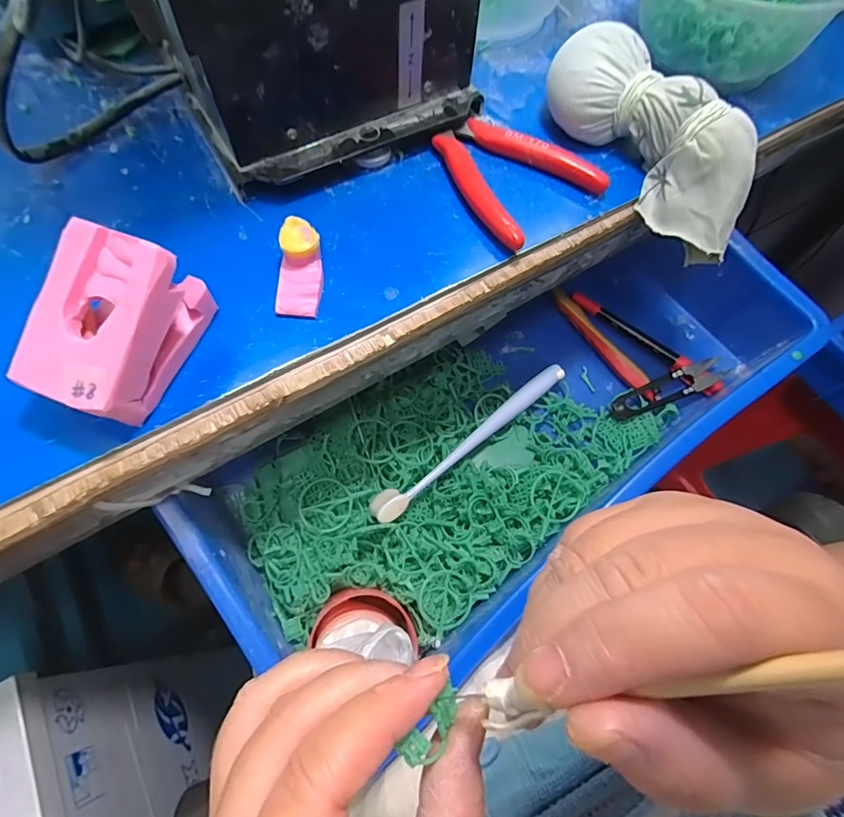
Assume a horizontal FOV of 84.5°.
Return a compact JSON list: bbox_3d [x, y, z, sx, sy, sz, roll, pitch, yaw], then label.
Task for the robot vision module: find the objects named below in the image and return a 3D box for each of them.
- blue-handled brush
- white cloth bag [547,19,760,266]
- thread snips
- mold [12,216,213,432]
[{"bbox_3d":[0.038,0.021,0.339,0.180,0.017,0.020,-36,72,-17],"label":"blue-handled brush"},{"bbox_3d":[0.133,-0.153,0.262,0.050,0.053,0.148,-41,90,-17],"label":"white cloth bag"},{"bbox_3d":[0.198,-0.016,0.374,0.105,0.016,0.021,-19,68,-11],"label":"thread snips"},{"bbox_3d":[-0.130,-0.034,0.196,0.045,0.052,0.072,22,68,7],"label":"mold"}]

